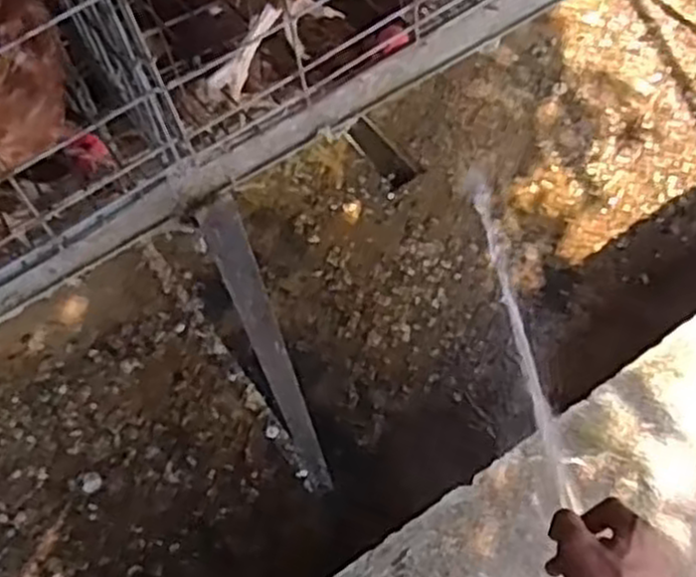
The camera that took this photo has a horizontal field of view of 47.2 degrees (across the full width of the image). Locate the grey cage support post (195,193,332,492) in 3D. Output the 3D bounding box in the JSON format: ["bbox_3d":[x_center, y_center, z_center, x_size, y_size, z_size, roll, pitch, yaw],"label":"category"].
[{"bbox_3d":[-0.067,0.103,0.819,0.030,0.634,0.046,-24,64,-9],"label":"grey cage support post"}]

